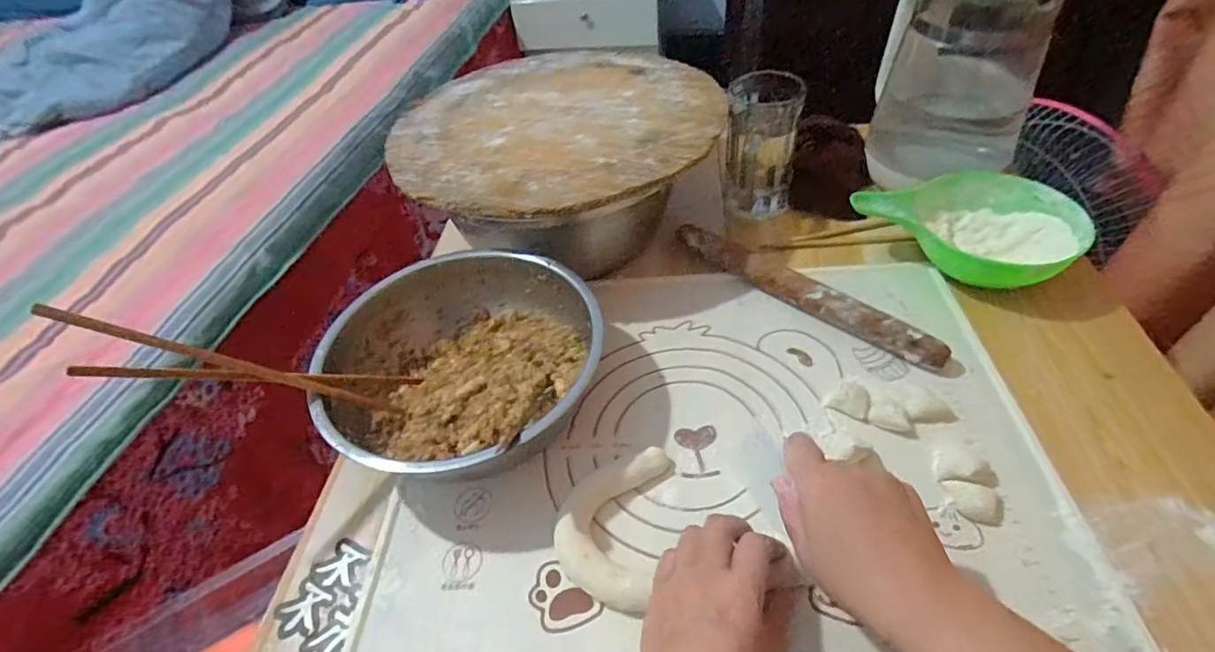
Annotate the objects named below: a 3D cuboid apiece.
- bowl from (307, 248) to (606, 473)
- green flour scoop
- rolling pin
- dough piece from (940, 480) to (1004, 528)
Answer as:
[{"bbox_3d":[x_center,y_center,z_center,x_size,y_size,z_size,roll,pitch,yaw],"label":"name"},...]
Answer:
[{"bbox_3d":[-0.118,0.031,0.484,0.226,0.081,0.214,-8,48,-1],"label":"bowl"},{"bbox_3d":[0.350,-0.094,0.562,0.203,0.059,0.147,12,51,16],"label":"green flour scoop"},{"bbox_3d":[0.182,-0.036,0.537,0.273,0.026,0.027,34,60,31],"label":"rolling pin"},{"bbox_3d":[0.258,0.123,0.392,0.036,0.016,0.026,10,50,14],"label":"dough piece"}]

